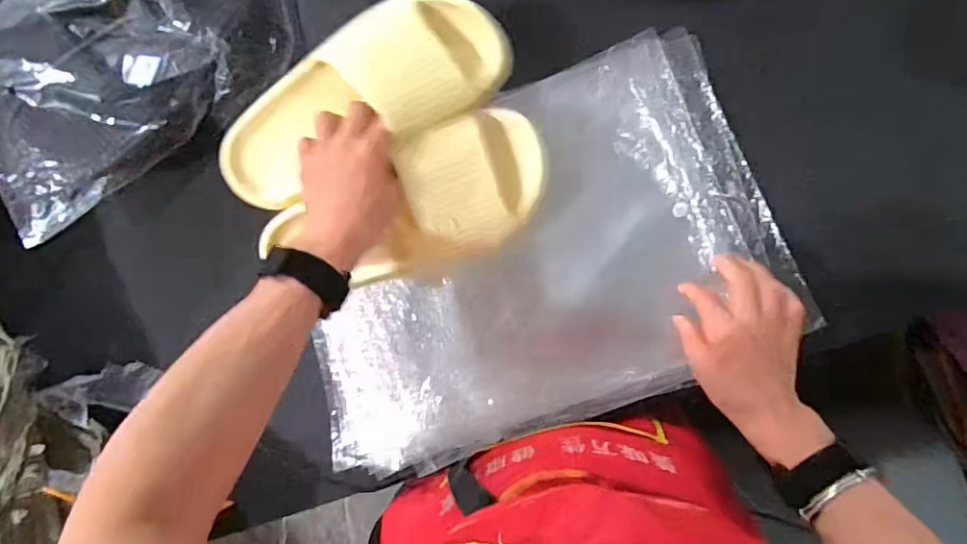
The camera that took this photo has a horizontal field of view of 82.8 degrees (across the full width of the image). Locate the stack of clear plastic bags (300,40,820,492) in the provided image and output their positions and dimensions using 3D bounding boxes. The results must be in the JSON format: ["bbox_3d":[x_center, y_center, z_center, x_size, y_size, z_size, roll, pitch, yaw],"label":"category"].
[{"bbox_3d":[0.038,-0.013,0.512,0.448,0.036,0.300,-22,86,6],"label":"stack of clear plastic bags"}]

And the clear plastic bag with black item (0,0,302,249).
[{"bbox_3d":[-0.328,-0.218,0.521,0.358,0.089,0.214,-41,85,4],"label":"clear plastic bag with black item"}]

